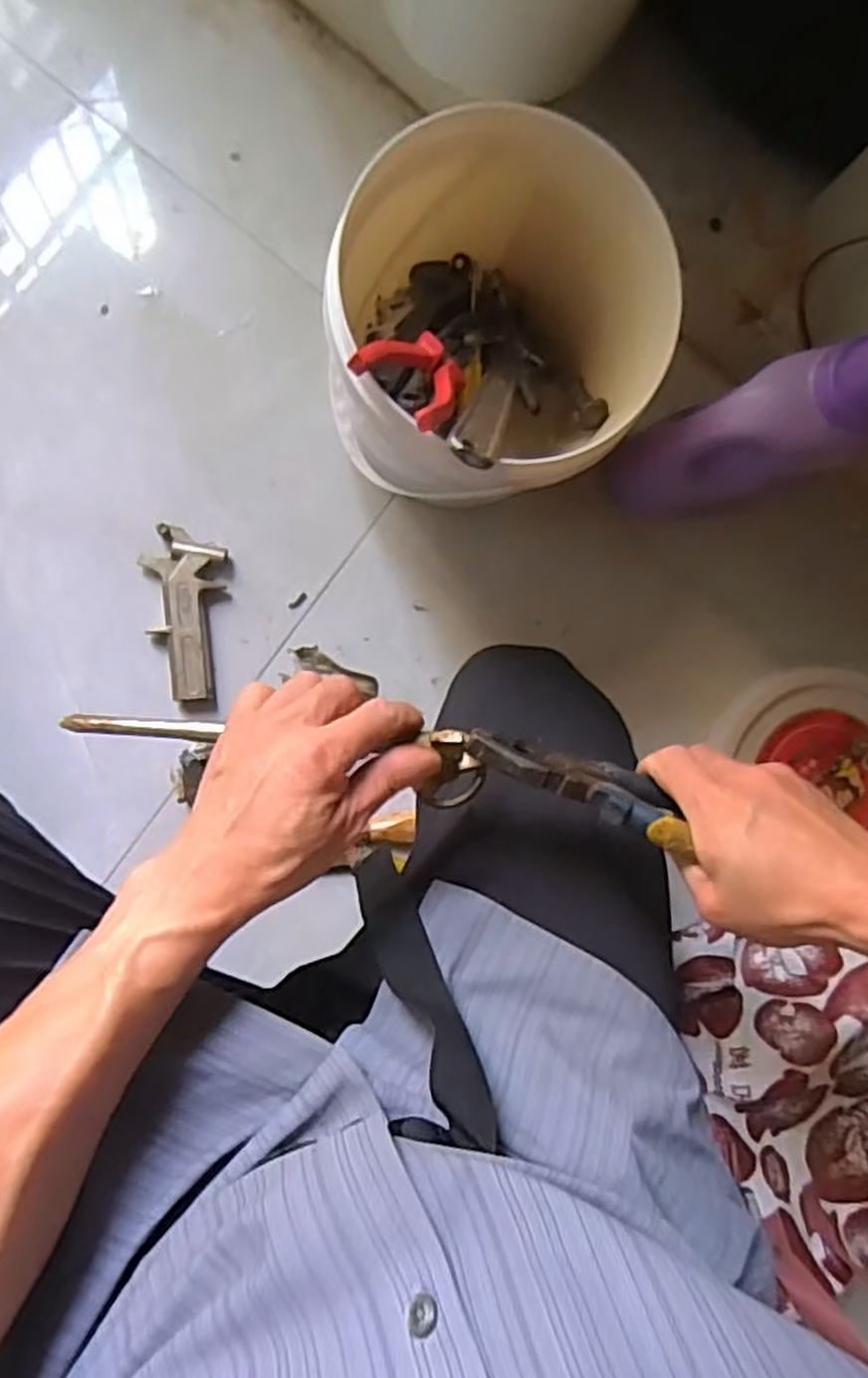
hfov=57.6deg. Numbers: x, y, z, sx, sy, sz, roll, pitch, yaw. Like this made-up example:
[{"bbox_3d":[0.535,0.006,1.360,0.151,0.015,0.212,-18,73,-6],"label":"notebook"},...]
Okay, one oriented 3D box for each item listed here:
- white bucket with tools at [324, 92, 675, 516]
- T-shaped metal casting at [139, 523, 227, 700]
[{"bbox_3d":[0.035,-0.258,0.586,0.215,0.216,0.231,0,90,-9],"label":"white bucket with tools"},{"bbox_3d":[-0.209,-0.063,0.661,0.065,0.015,0.141,-1,90,-9],"label":"T-shaped metal casting"}]

